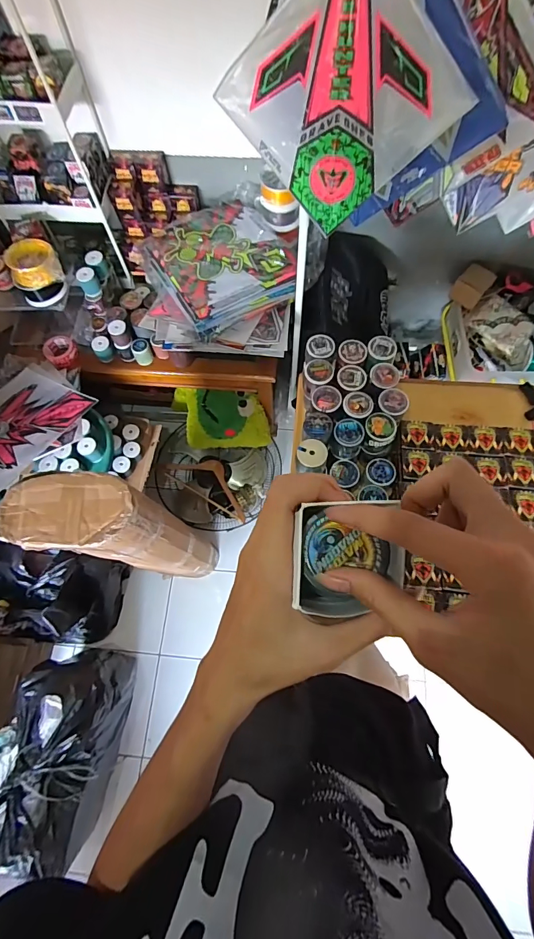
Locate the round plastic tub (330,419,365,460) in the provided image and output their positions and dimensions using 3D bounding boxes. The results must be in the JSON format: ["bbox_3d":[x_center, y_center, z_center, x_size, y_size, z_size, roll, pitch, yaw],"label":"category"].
[{"bbox_3d":[0.149,-0.053,0.762,0.056,0.071,0.054,-1,68,2],"label":"round plastic tub"}]

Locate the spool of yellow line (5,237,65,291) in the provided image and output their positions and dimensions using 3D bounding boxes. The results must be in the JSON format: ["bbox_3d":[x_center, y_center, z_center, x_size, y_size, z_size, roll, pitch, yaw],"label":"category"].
[{"bbox_3d":[-0.669,-0.585,1.178,0.141,0.073,0.113,-35,71,-12],"label":"spool of yellow line"}]

